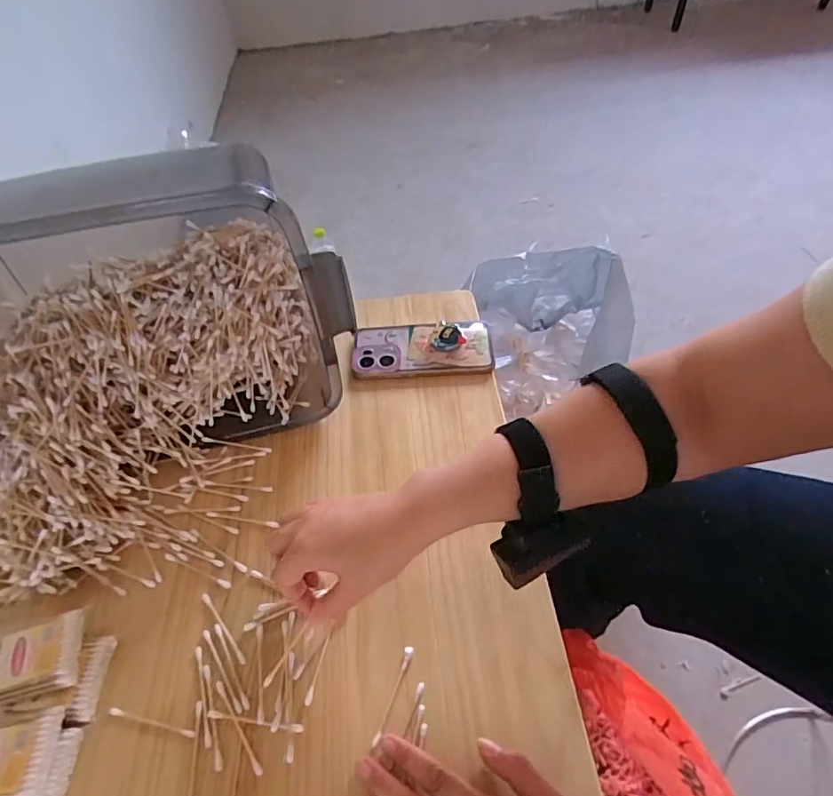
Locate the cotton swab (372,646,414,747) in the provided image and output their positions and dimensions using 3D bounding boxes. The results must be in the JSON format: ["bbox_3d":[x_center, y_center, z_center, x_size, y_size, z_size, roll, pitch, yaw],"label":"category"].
[{"bbox_3d":[-0.017,0.221,0.388,0.007,0.004,0.069,16,53,13],"label":"cotton swab"}]

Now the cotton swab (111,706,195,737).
[{"bbox_3d":[-0.197,0.241,0.387,0.070,0.004,0.005,9,52,9],"label":"cotton swab"}]

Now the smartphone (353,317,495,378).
[{"bbox_3d":[0.007,-0.061,0.604,0.159,0.024,0.075,-2,51,0],"label":"smartphone"}]

